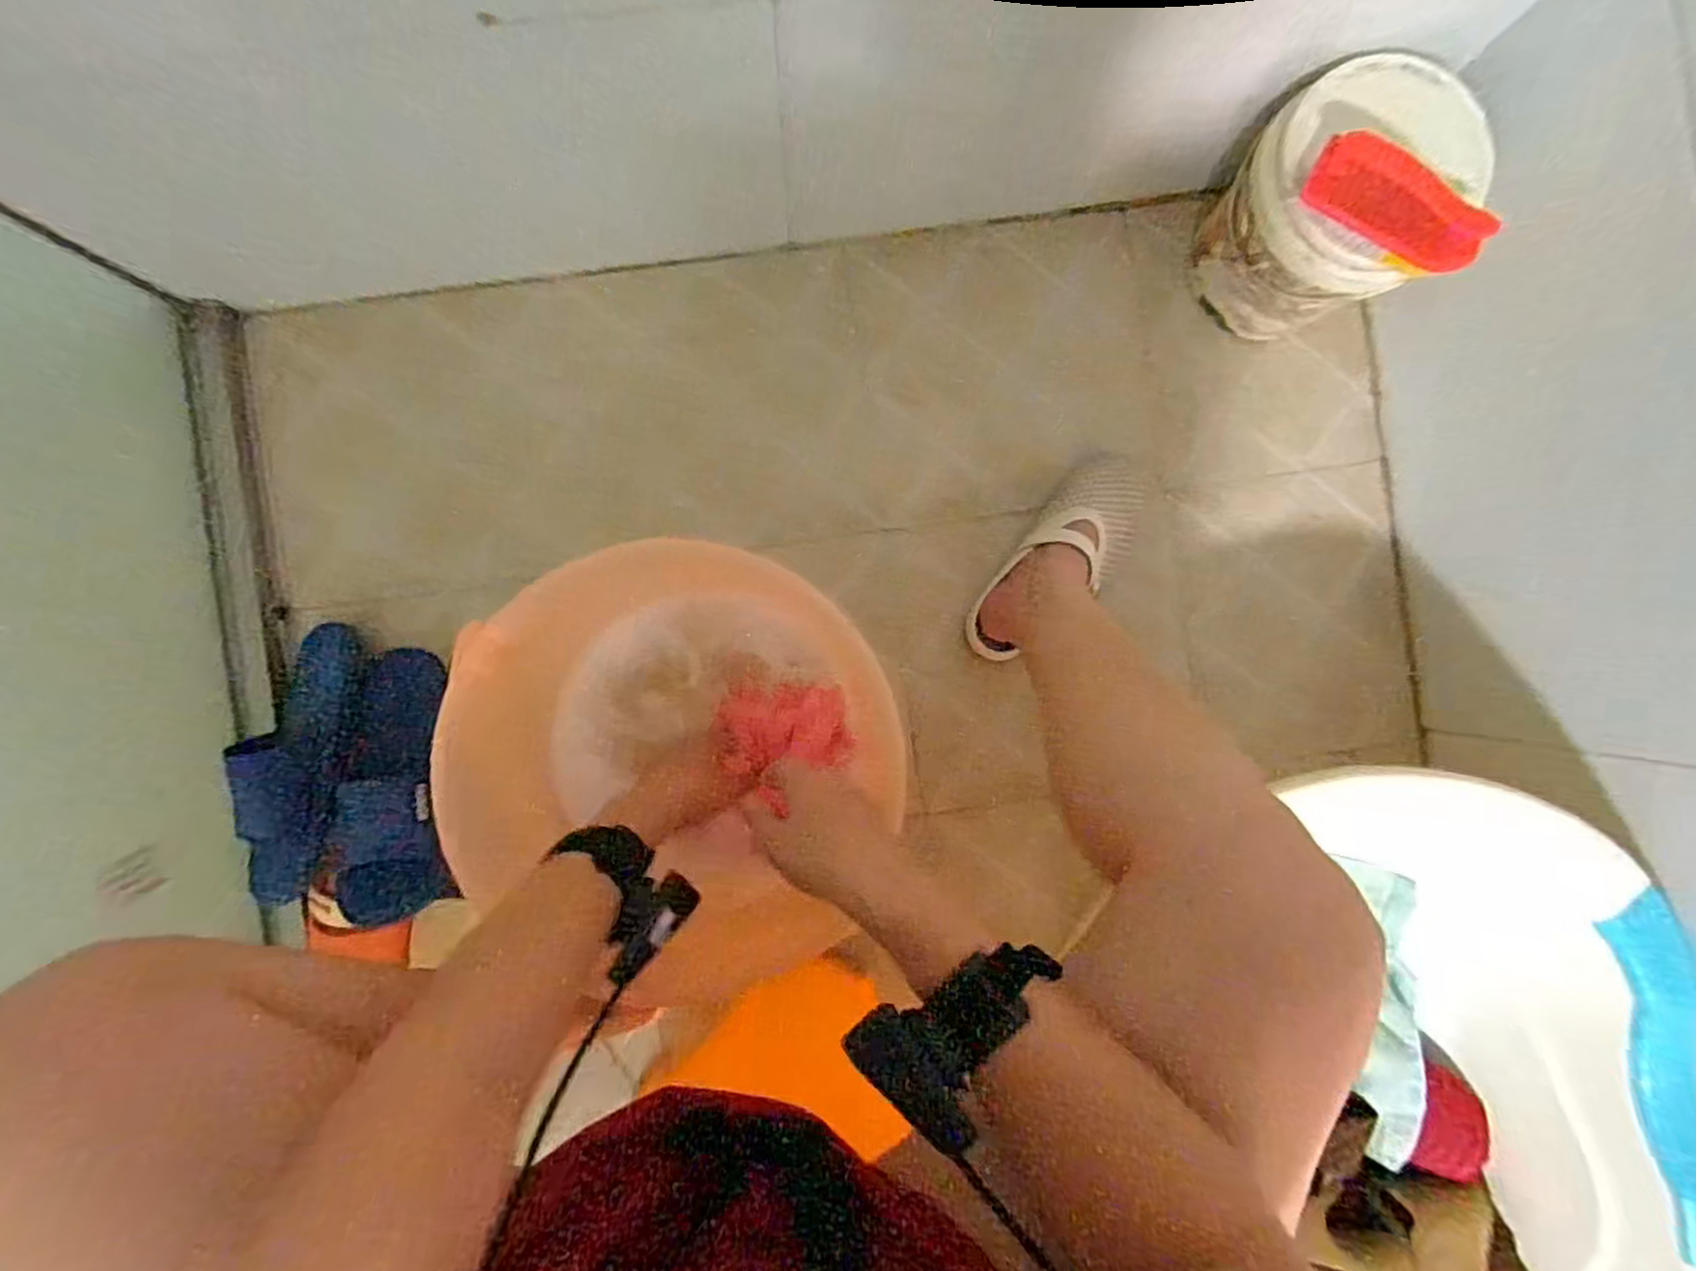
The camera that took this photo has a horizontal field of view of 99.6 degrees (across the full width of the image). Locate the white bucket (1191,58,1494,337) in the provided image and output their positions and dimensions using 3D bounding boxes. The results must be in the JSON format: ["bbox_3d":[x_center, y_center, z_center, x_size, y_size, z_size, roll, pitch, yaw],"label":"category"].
[{"bbox_3d":[0.431,-0.382,0.658,0.163,0.176,0.159,0,89,-3],"label":"white bucket"}]

